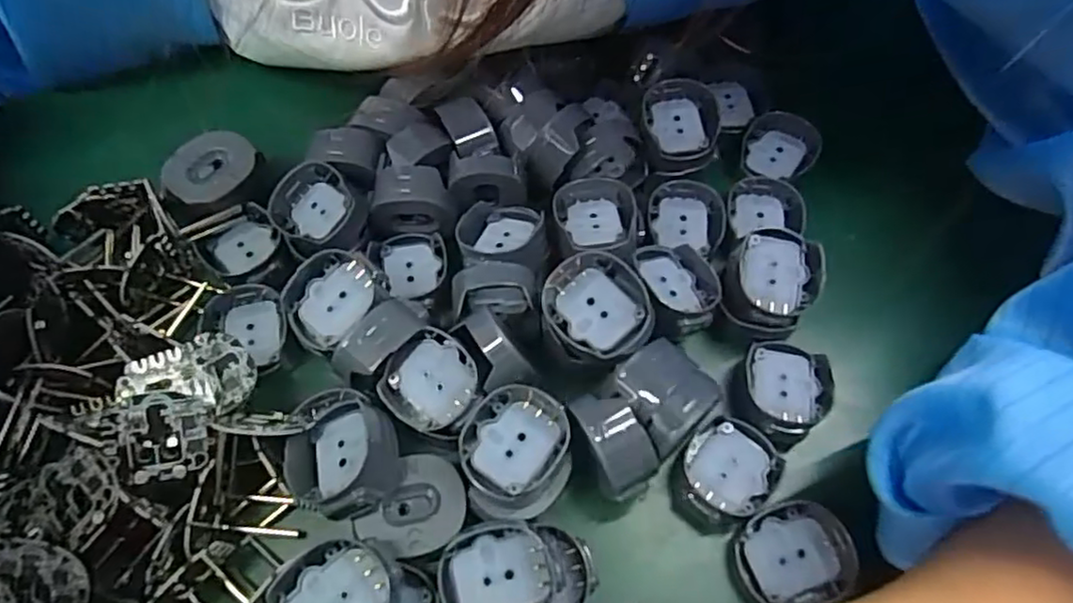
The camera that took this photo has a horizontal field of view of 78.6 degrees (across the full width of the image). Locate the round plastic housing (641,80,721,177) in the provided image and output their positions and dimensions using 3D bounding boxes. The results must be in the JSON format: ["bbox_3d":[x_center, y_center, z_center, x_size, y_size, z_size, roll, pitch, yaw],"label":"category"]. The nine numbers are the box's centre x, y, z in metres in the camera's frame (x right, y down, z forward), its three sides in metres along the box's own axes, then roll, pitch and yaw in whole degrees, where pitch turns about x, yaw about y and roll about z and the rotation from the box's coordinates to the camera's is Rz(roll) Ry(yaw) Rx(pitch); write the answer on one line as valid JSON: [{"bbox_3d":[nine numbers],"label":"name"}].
[{"bbox_3d":[0.048,-0.059,0.217,0.024,0.010,0.031,-7,79,18],"label":"round plastic housing"}]

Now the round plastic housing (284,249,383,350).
[{"bbox_3d":[-0.060,-0.001,0.191,0.027,0.012,0.027,-2,77,8],"label":"round plastic housing"}]

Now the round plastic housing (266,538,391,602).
[{"bbox_3d":[-0.047,0.070,0.153,0.027,0.011,0.025,0,63,0],"label":"round plastic housing"}]

